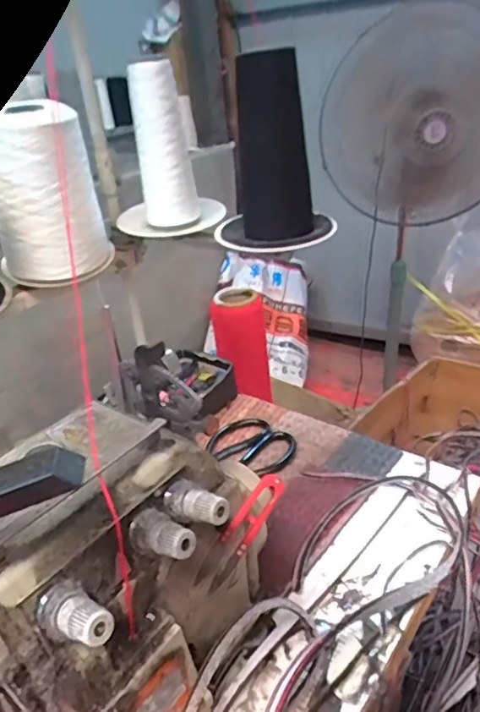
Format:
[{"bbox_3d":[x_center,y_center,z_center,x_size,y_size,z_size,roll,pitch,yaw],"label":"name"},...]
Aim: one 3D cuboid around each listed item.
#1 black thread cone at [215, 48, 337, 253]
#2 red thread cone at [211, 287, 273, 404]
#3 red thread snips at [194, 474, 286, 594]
[{"bbox_3d":[0.027,-0.192,0.524,0.106,0.169,0.105,-4,27,0],"label":"black thread cone"},{"bbox_3d":[0.002,-0.022,0.976,0.090,0.184,0.098,-5,27,-1],"label":"red thread cone"},{"bbox_3d":[0.002,0.132,0.417,0.015,0.022,0.097,17,55,37],"label":"red thread snips"}]

